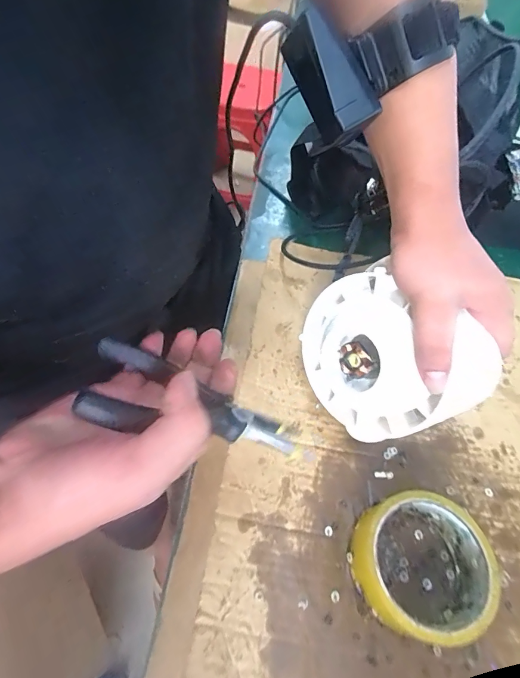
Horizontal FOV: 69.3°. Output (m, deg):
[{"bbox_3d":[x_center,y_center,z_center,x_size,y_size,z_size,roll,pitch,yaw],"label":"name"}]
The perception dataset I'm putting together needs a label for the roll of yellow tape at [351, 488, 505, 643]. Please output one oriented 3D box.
[{"bbox_3d":[0.116,0.164,0.276,0.090,0.044,0.091,1,59,-2],"label":"roll of yellow tape"}]

